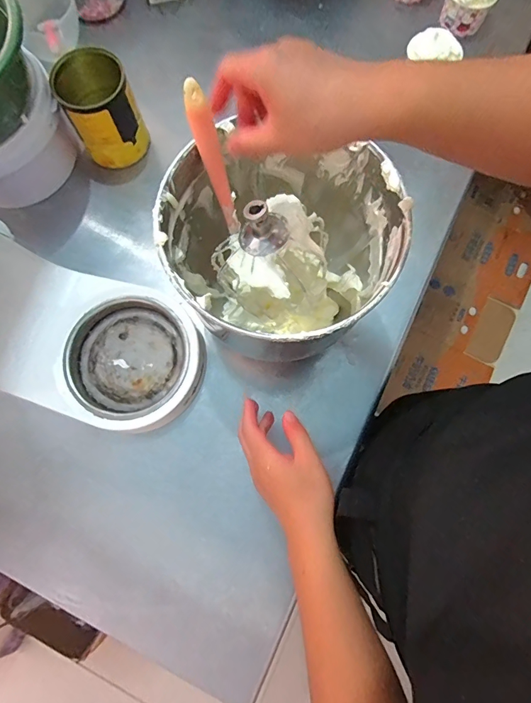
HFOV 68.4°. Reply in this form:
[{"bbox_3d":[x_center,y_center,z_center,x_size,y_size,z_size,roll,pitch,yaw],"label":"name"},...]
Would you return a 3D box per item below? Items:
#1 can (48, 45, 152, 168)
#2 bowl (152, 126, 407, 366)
[{"bbox_3d":[-0.231,-0.344,0.560,0.092,0.115,0.086,0,77,0],"label":"can"},{"bbox_3d":[0.016,-0.102,0.439,0.222,0.182,0.223,0,77,0],"label":"bowl"}]

